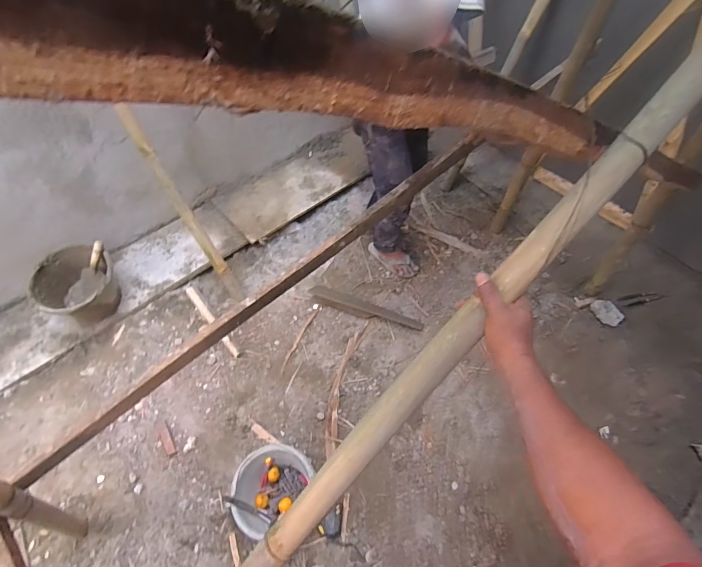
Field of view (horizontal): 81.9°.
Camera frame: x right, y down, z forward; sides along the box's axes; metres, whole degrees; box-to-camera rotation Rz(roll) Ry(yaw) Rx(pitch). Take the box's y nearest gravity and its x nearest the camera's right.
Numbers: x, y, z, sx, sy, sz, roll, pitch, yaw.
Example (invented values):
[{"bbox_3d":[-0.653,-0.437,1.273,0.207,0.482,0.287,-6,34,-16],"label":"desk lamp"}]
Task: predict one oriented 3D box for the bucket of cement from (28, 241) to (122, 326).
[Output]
[{"bbox_3d":[-1.063,0.012,1.605,0.284,0.207,0.266,1,55,-1],"label":"bucket of cement"}]

